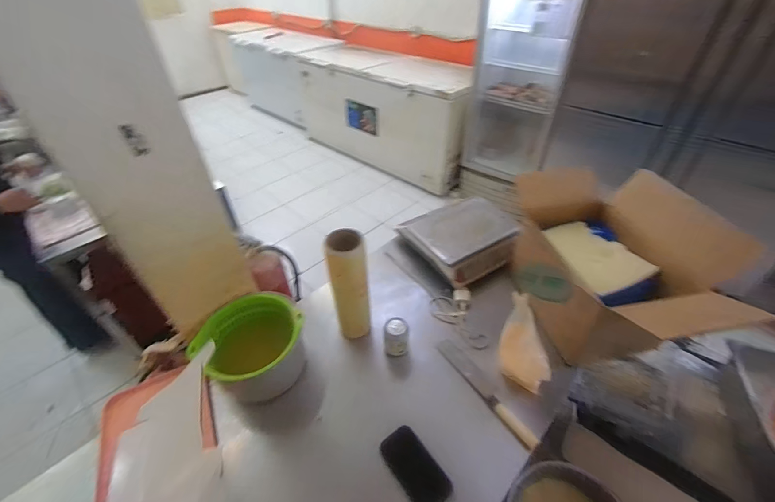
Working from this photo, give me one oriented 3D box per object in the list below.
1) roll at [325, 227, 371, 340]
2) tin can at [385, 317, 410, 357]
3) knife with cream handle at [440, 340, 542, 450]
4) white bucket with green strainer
[{"bbox_3d":[-0.089,0.093,0.811,0.087,0.314,0.071,-7,42,-6],"label":"roll"},{"bbox_3d":[0.022,0.220,0.858,0.062,0.077,0.063,-1,42,1],"label":"tin can"},{"bbox_3d":[0.232,0.326,0.803,0.043,0.019,0.294,-25,47,-24],"label":"knife with cream handle"},{"bbox_3d":[-0.309,0.224,0.800,0.206,0.168,0.179,7,43,9],"label":"white bucket with green strainer"}]

